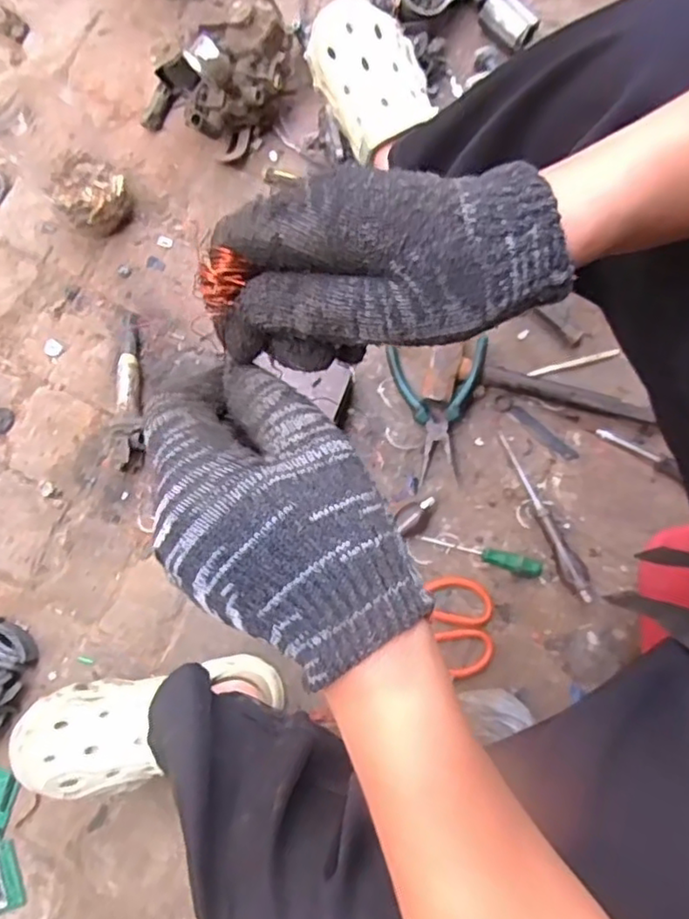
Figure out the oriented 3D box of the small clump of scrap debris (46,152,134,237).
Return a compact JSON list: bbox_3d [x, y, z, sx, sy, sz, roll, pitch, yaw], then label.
[{"bbox_3d":[-0.304,-0.316,0.764,0.088,0.074,0.077,-39,85,-5],"label":"small clump of scrap debris"}]

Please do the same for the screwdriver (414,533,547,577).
[{"bbox_3d":[0.158,0.109,0.746,0.146,0.014,0.022,16,85,3],"label":"screwdriver"}]

